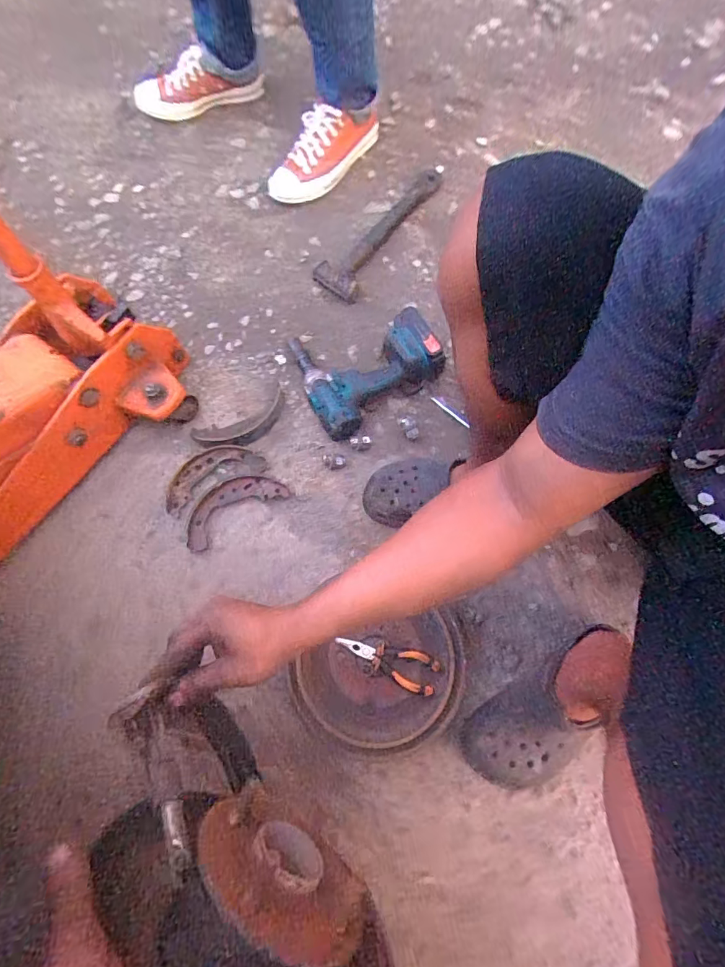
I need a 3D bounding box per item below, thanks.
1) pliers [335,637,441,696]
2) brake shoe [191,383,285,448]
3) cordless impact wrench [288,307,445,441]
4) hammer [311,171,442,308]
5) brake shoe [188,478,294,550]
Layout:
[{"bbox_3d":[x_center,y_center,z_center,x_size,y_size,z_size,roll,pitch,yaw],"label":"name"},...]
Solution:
[{"bbox_3d":[0.035,0.254,0.639,0.148,0.012,0.053,19,76,11],"label":"pliers"},{"bbox_3d":[-0.203,-0.105,0.765,0.171,0.032,0.071,-33,73,-4],"label":"brake shoe"},{"bbox_3d":[-0.010,-0.224,0.769,0.236,0.105,0.213,-34,73,-5],"label":"cordless impact wrench"},{"bbox_3d":[0.038,-0.503,0.876,0.092,0.032,0.344,33,79,14],"label":"hammer"},{"bbox_3d":[-0.216,0.036,0.728,0.183,0.032,0.065,-33,73,-4],"label":"brake shoe"}]

